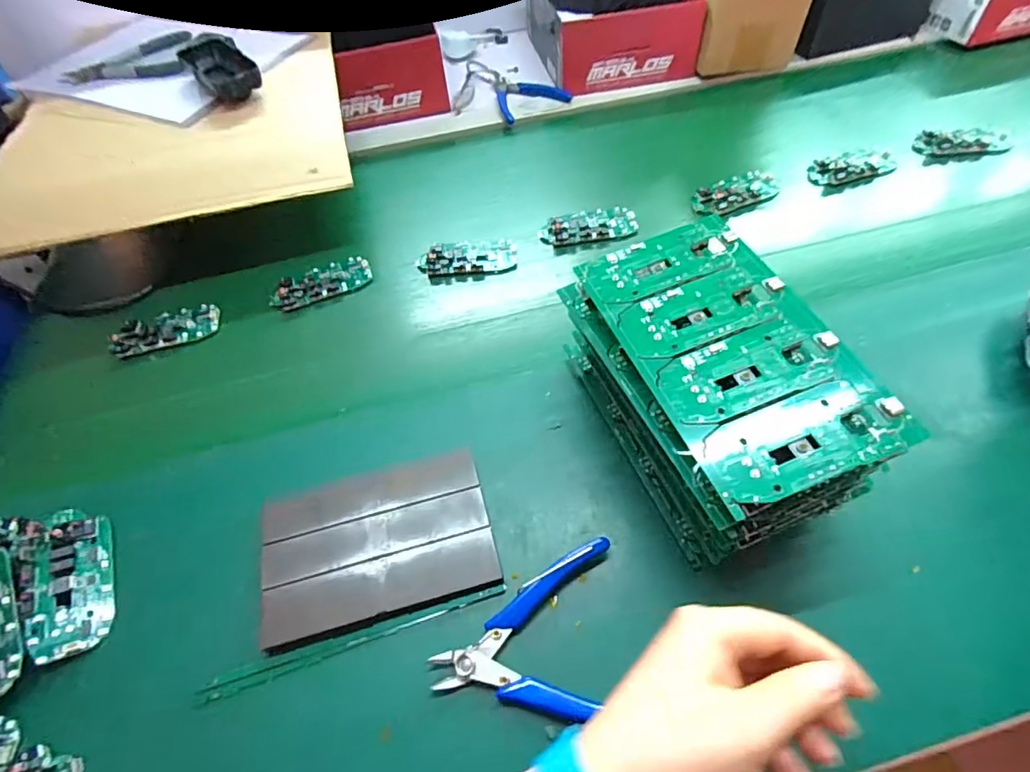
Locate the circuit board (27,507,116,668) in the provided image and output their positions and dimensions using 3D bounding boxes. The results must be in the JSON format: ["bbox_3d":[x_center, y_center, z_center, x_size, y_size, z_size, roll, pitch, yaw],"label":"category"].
[{"bbox_3d":[-0.288,0.126,0.344,0.042,0.006,0.096,1,55,-30],"label":"circuit board"}]

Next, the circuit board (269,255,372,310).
[{"bbox_3d":[-0.190,-0.102,0.512,0.097,0.014,0.042,-25,55,-13],"label":"circuit board"}]

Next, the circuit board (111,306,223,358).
[{"bbox_3d":[-0.325,-0.054,0.487,0.090,0.013,0.044,-20,54,-10],"label":"circuit board"}]

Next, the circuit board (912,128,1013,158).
[{"bbox_3d":[0.509,-0.273,0.589,0.103,0.018,0.048,-3,56,3],"label":"circuit board"}]

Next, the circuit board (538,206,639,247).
[{"bbox_3d":[0.076,-0.164,0.540,0.098,0.011,0.044,-9,53,-1],"label":"circuit board"}]

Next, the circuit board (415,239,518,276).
[{"bbox_3d":[-0.048,-0.130,0.522,0.098,0.018,0.046,-10,53,-2],"label":"circuit board"}]

